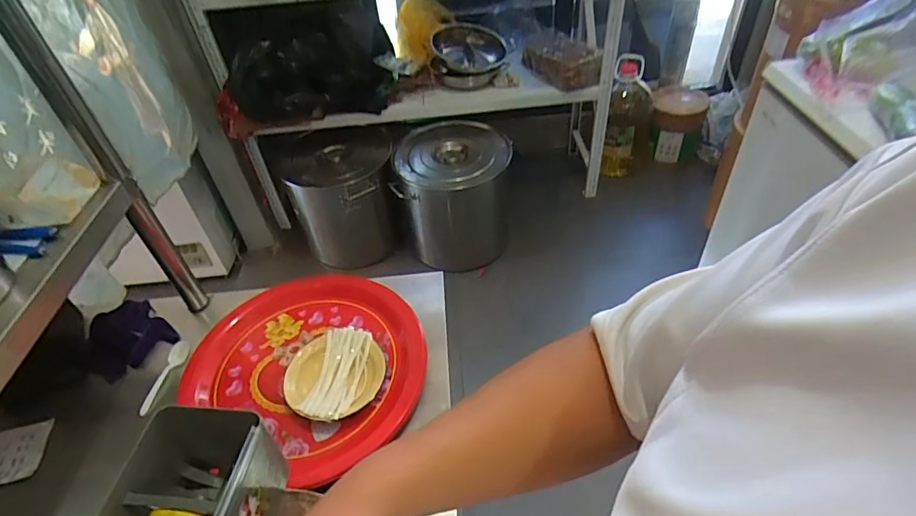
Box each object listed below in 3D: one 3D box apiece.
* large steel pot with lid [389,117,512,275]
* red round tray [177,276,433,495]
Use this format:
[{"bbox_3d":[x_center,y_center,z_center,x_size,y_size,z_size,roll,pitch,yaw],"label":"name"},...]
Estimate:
[{"bbox_3d":[-0.011,-0.239,1.980,0.413,0.418,0.499,-2,45,3],"label":"large steel pot with lid"},{"bbox_3d":[-0.230,0.151,0.825,0.382,0.034,0.320,23,51,26],"label":"red round tray"}]

